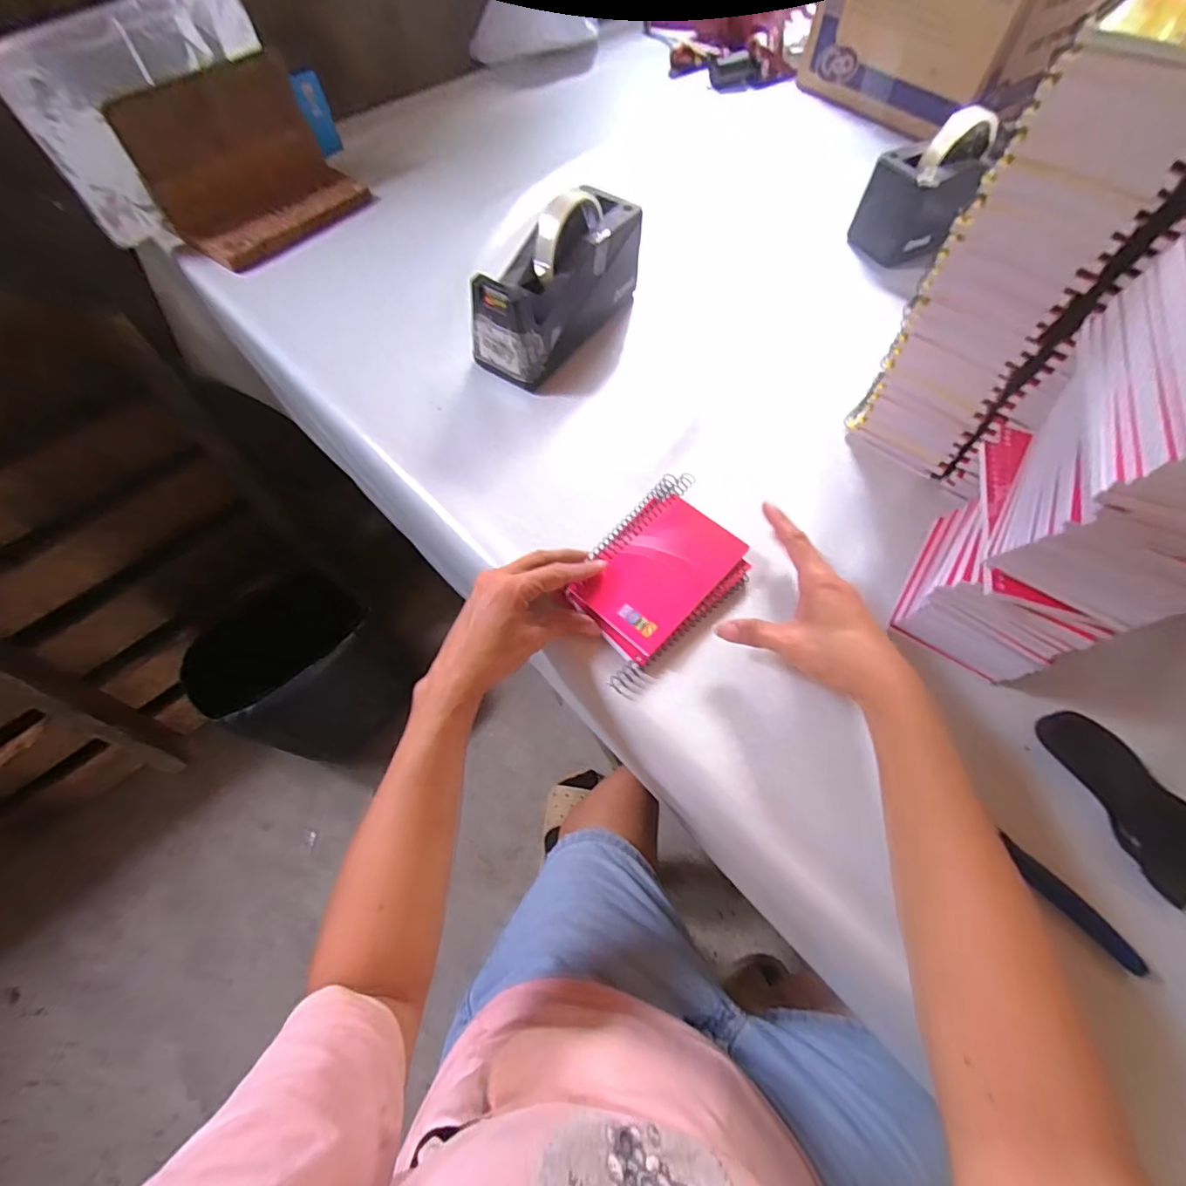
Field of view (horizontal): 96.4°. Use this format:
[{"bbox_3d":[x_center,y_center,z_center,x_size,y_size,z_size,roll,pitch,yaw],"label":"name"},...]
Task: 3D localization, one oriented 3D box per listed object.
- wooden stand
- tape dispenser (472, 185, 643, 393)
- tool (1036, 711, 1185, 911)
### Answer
[{"bbox_3d":[-0.389,-0.492,0.611,0.114,0.127,0.206,37,71,17],"label":"wooden stand"},{"bbox_3d":[-0.031,-0.309,0.527,0.072,0.106,0.201,34,70,16],"label":"tape dispenser"},{"bbox_3d":[0.353,0.137,0.354,0.060,0.009,0.118,-34,68,-14],"label":"tool"}]

